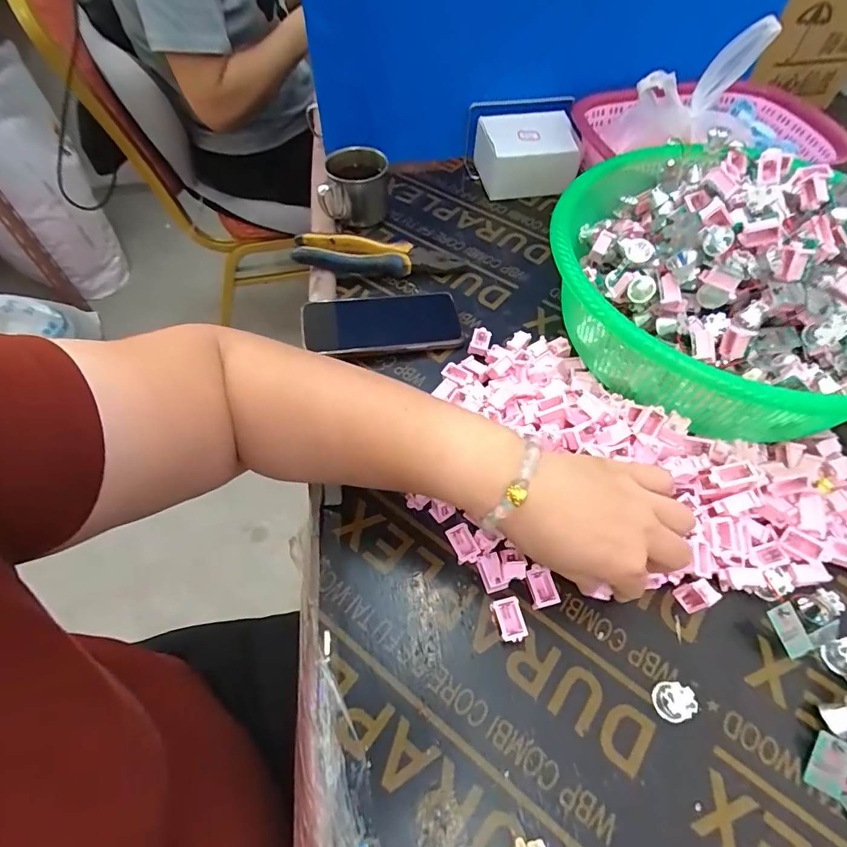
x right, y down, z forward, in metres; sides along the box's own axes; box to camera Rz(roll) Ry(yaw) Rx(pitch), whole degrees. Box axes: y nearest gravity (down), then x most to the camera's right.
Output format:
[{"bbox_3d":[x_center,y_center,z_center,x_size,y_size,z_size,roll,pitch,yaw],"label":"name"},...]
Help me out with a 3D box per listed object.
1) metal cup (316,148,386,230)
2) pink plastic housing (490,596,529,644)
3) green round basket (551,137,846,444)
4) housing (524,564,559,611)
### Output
[{"bbox_3d":[-0.086,-0.295,0.588,0.079,0.070,0.084,0,57,0],"label":"metal cup"},{"bbox_3d":[0.062,0.142,0.335,0.019,0.014,0.028,-11,57,-7],"label":"pink plastic housing"},{"bbox_3d":[0.278,-0.117,0.432,0.308,0.139,0.310,0,57,0],"label":"green round basket"},{"bbox_3d":[0.087,0.123,0.347,0.020,0.016,0.026,-15,58,-9],"label":"housing"}]

